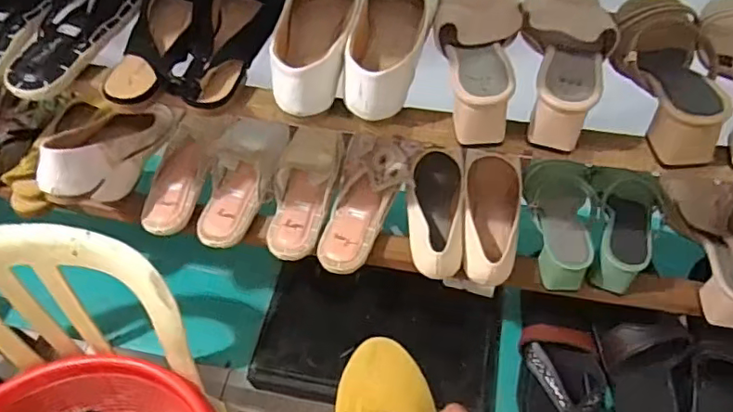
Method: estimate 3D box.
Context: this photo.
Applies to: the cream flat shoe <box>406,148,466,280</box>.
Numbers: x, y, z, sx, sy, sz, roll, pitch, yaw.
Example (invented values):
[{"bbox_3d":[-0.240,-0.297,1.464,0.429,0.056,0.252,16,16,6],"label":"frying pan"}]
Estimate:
[{"bbox_3d":[0.087,0.003,0.748,0.083,0.064,0.199,5,55,5],"label":"cream flat shoe"}]

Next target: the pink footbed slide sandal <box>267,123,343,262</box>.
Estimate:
[{"bbox_3d":[-0.083,-0.035,0.769,0.085,0.053,0.215,5,55,5],"label":"pink footbed slide sandal"}]

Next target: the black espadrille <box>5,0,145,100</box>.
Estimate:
[{"bbox_3d":[-0.319,-0.208,0.618,0.085,0.050,0.210,19,57,15],"label":"black espadrille"}]

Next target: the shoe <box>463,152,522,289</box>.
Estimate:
[{"bbox_3d":[0.156,0.012,0.737,0.080,0.053,0.202,10,56,9],"label":"shoe"}]

